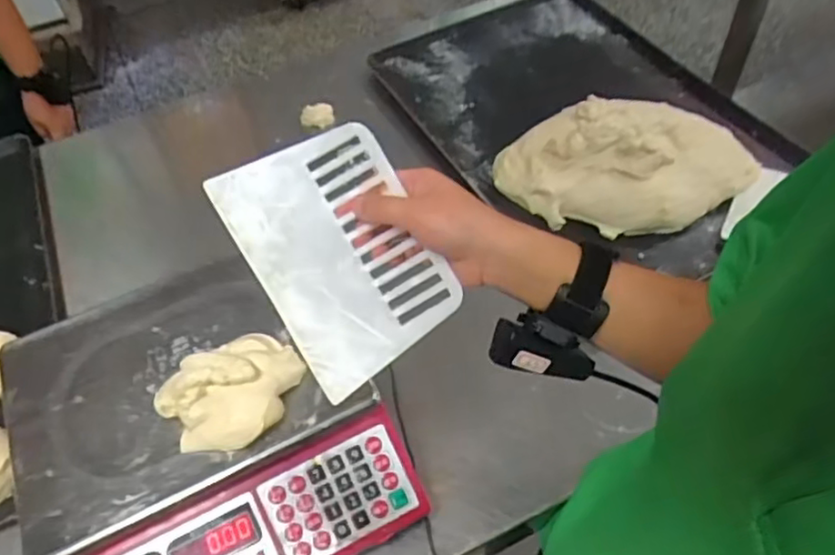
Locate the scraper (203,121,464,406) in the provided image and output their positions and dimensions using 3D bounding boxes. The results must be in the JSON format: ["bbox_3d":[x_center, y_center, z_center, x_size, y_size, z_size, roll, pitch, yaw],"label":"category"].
[{"bbox_3d":[-0.053,-0.017,0.433,0.114,0.006,0.164,-31,91,-4],"label":"scraper"}]

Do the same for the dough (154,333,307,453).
[{"bbox_3d":[-0.152,0.092,0.523,0.114,0.037,0.082,-29,56,-17],"label":"dough"}]

